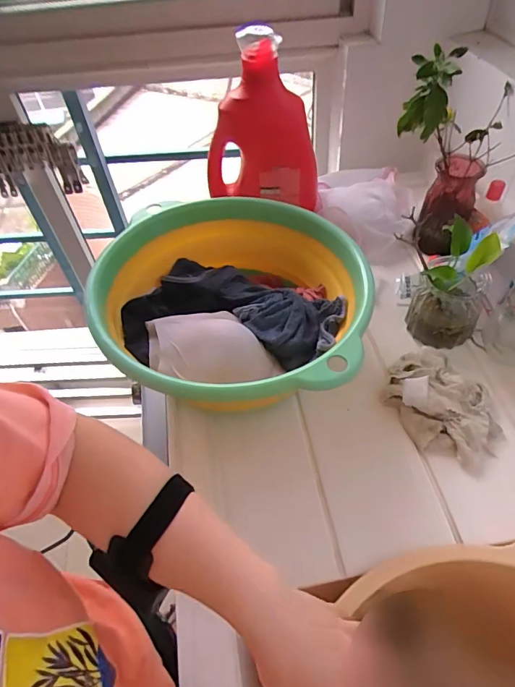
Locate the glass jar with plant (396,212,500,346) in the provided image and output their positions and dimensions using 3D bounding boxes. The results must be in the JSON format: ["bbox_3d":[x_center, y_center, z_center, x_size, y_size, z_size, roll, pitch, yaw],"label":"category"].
[{"bbox_3d":[0.264,-0.088,0.613,0.098,0.148,0.122,-6,50,1],"label":"glass jar with plant"}]

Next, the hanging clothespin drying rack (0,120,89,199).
[{"bbox_3d":[-0.601,-0.454,1.086,0.297,0.162,0.060,1,51,7],"label":"hanging clothespin drying rack"}]

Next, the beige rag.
[{"bbox_3d":[0.242,0.076,0.560,0.133,0.044,0.157,-38,57,-23],"label":"beige rag"}]

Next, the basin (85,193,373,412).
[{"bbox_3d":[-0.028,-0.050,0.590,0.316,0.120,0.336,-3,51,3],"label":"basin"}]

